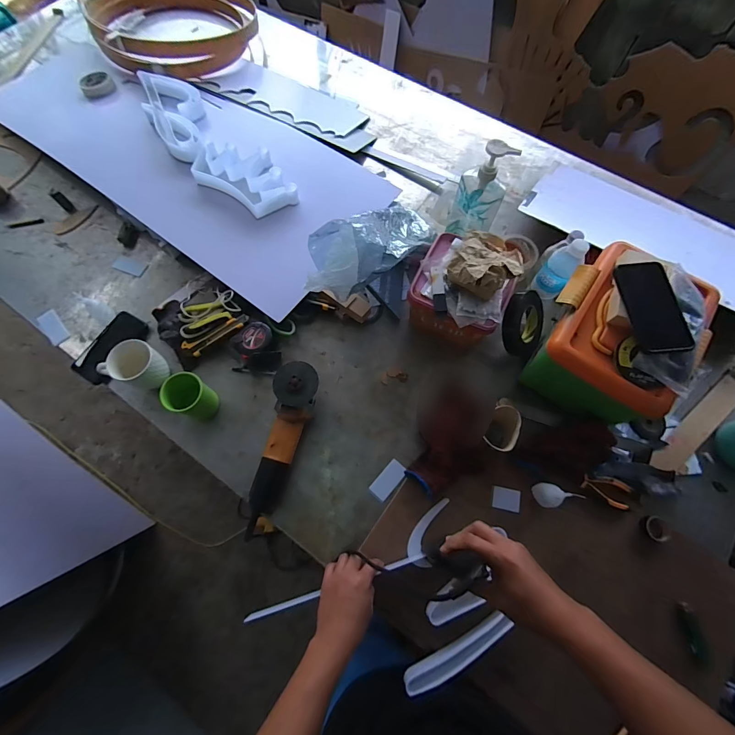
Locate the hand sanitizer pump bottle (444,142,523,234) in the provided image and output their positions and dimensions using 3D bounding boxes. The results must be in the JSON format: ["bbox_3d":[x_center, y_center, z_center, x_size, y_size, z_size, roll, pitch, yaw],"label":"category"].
[{"bbox_3d":[0.226,-0.341,0.736,0.092,0.216,0.066,22,73,8],"label":"hand sanitizer pump bottle"}]

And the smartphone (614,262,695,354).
[{"bbox_3d":[0.466,-0.102,0.589,0.076,0.015,0.160,-2,71,0],"label":"smartphone"}]

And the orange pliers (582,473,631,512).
[{"bbox_3d":[0.448,0.230,0.673,0.088,0.008,0.048,18,71,7],"label":"orange pliers"}]

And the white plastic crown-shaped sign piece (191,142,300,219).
[{"bbox_3d":[-0.292,-0.473,0.897,0.265,0.055,0.162,32,74,11],"label":"white plastic crown-shaped sign piece"}]

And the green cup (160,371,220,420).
[{"bbox_3d":[-0.345,0.060,0.707,0.065,0.118,0.071,0,70,0],"label":"green cup"}]

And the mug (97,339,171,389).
[{"bbox_3d":[-0.450,-0.001,0.717,0.088,0.108,0.080,0,71,1],"label":"mug"}]

